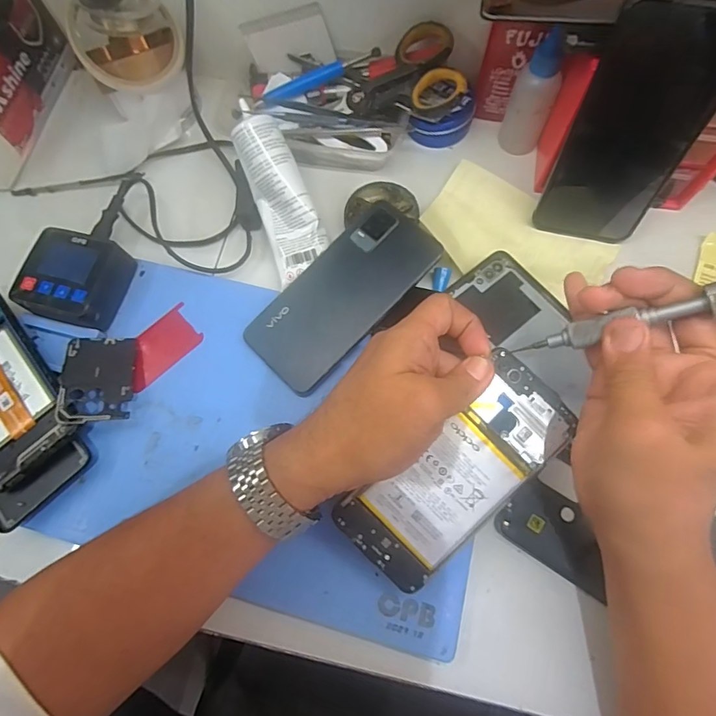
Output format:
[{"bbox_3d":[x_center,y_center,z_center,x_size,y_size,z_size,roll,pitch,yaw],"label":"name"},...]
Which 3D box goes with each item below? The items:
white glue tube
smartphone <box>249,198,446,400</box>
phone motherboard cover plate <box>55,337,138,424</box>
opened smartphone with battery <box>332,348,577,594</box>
[{"bbox_3d":[-0.064,-0.134,0.366,0.043,0.024,0.137,-20,96,-5],"label":"white glue tube"},{"bbox_3d":[-0.012,-0.049,0.350,0.075,0.006,0.159,43,86,14],"label":"smartphone"},{"bbox_3d":[-0.191,0.014,0.332,0.047,0.006,0.068,1,58,-19],"label":"phone motherboard cover plate"},{"bbox_3d":[0.061,0.072,0.277,0.150,0.004,0.069,-45,88,1],"label":"opened smartphone with battery"}]

